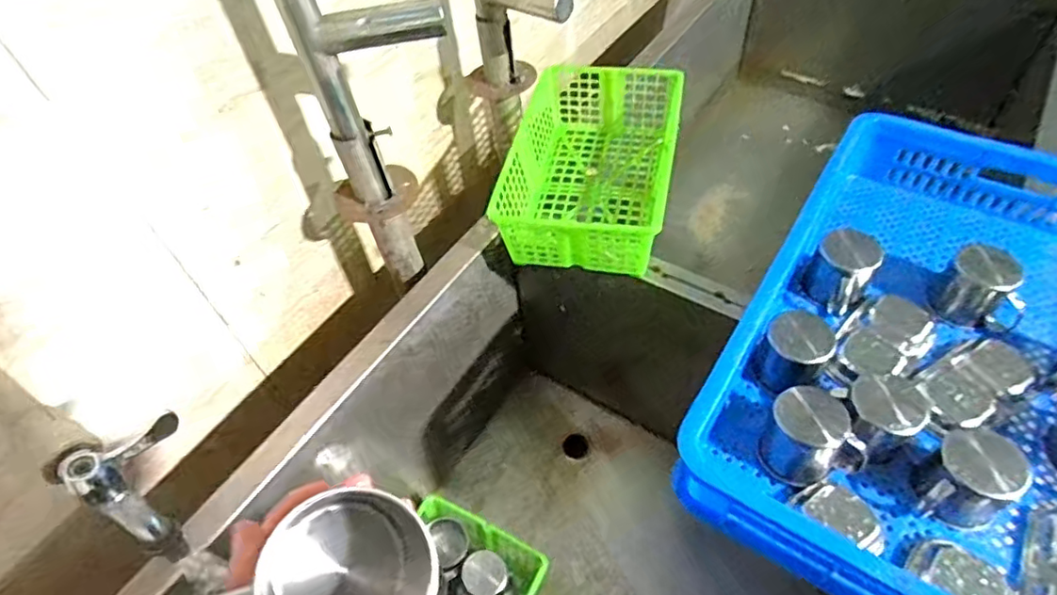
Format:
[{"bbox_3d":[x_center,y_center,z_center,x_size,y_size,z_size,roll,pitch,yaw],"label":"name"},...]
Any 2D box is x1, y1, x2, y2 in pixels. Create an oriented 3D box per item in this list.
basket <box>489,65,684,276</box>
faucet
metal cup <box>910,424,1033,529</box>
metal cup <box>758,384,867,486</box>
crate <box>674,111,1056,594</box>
[{"bbox_3d":[0.092,-0.191,0.856,0.216,0.095,0.323,9,54,11],"label":"basket"},{"bbox_3d":[-0.237,0.118,0.381,0.056,0.071,0.069,29,60,24],"label":"faucet"},{"bbox_3d":[0.398,0.168,0.544,0.079,0.073,0.070,-25,55,-14],"label":"metal cup"},{"bbox_3d":[0.274,0.136,0.581,0.079,0.080,0.067,-6,53,0],"label":"metal cup"},{"bbox_3d":[0.453,0.054,0.618,0.399,0.117,0.575,27,59,23],"label":"crate"}]

